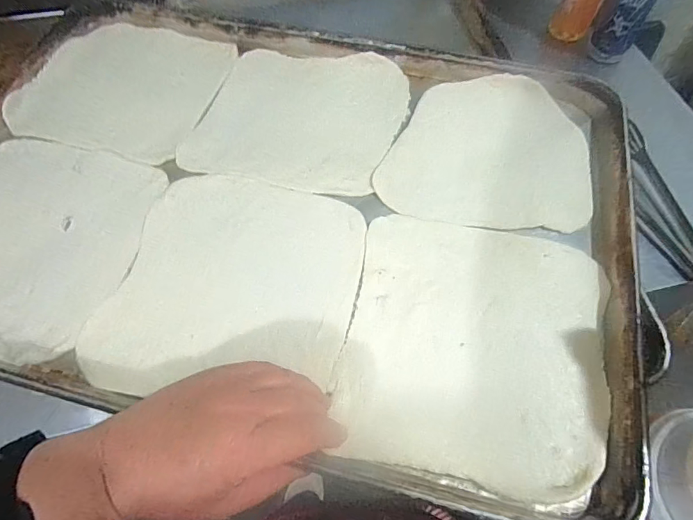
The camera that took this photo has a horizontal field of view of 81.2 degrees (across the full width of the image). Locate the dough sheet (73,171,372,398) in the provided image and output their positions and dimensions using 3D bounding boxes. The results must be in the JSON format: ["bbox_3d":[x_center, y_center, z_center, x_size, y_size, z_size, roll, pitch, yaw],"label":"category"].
[{"bbox_3d":[-0.089,0.018,0.327,0.190,0.009,0.189,13,63,7],"label":"dough sheet"}]

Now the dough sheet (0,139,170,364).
[{"bbox_3d":[-0.274,-0.023,0.349,0.188,0.013,0.188,15,63,7],"label":"dough sheet"}]

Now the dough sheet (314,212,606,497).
[{"bbox_3d":[0.097,0.060,0.306,0.186,0.009,0.192,11,63,6],"label":"dough sheet"}]

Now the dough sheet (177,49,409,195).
[{"bbox_3d":[-0.046,-0.148,0.410,0.196,0.012,0.178,11,63,5],"label":"dough sheet"}]

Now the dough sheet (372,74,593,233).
[{"bbox_3d":[0.134,-0.109,0.385,0.186,0.014,0.175,10,63,5],"label":"dough sheet"}]

